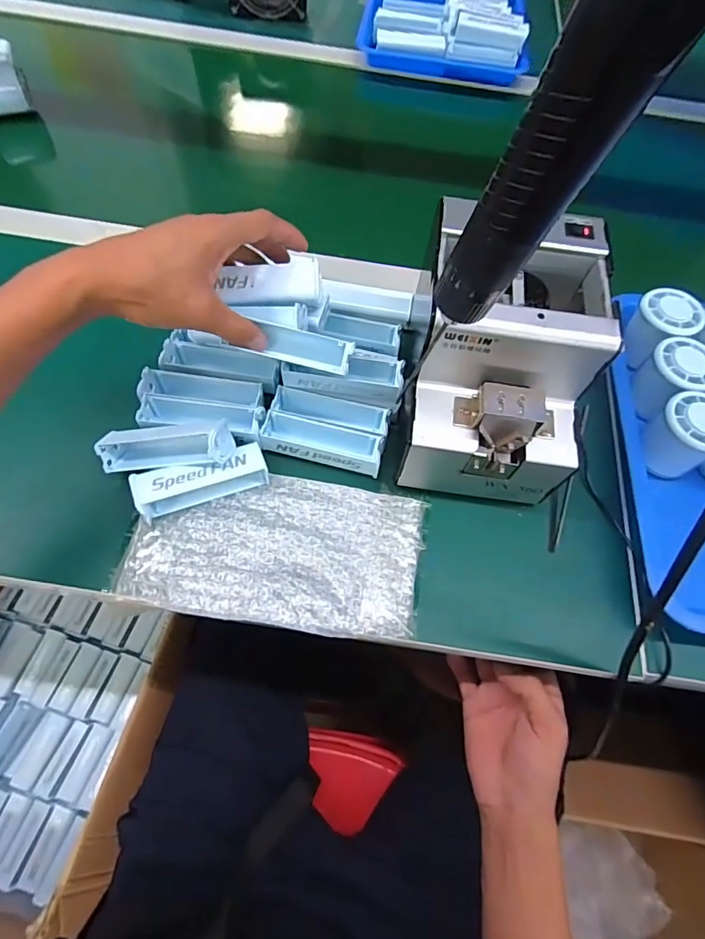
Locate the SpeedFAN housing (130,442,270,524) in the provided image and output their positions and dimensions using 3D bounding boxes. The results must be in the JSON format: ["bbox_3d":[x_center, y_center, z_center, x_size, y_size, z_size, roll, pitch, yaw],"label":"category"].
[{"bbox_3d":[-0.119,0.009,0.387,0.099,0.029,0.029,-18,67,-12],"label":"SpeedFAN housing"}]

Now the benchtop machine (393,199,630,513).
[{"bbox_3d":[0.112,-0.082,0.384,0.132,0.148,0.174,9,64,1],"label":"benchtop machine"}]

